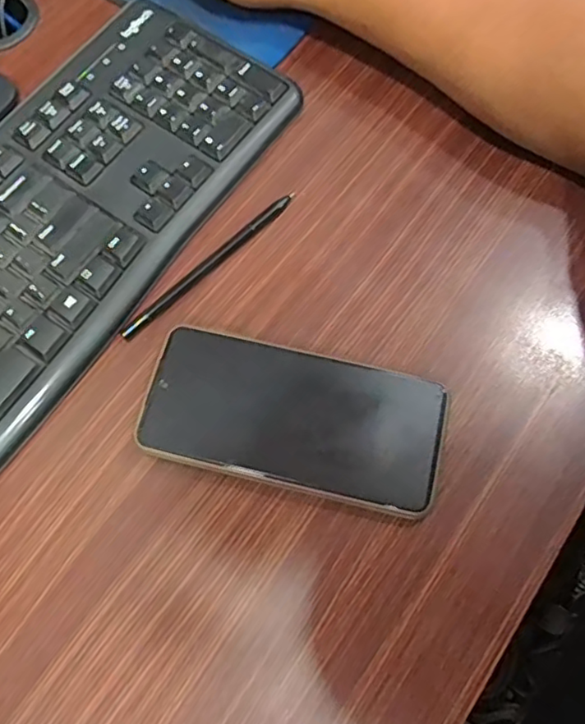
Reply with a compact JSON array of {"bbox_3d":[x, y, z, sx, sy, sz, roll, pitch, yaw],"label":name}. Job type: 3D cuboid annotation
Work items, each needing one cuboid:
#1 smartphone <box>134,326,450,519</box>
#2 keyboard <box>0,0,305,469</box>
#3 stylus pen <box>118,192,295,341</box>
[{"bbox_3d":[0.001,0.032,0.342,0.163,0.012,0.076,13,70,5],"label":"smartphone"},{"bbox_3d":[-0.171,-0.054,0.367,0.150,0.017,0.414,35,74,12],"label":"keyboard"},{"bbox_3d":[-0.050,-0.062,0.376,0.137,0.004,0.008,-43,75,-14],"label":"stylus pen"}]

